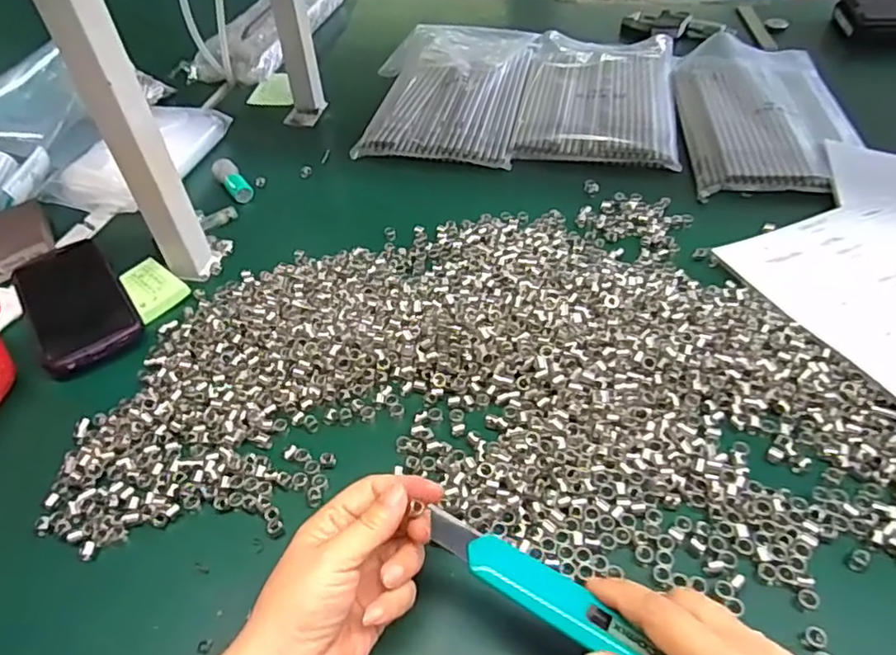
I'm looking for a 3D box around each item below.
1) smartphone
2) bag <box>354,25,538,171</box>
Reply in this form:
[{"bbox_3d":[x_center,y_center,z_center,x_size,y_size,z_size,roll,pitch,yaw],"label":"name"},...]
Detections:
[{"bbox_3d":[-0.330,-0.025,0.542,0.078,0.015,0.172,-28,50,-21],"label":"smartphone"},{"bbox_3d":[0.002,-0.313,0.793,0.198,0.028,0.318,7,47,11],"label":"bag"}]

